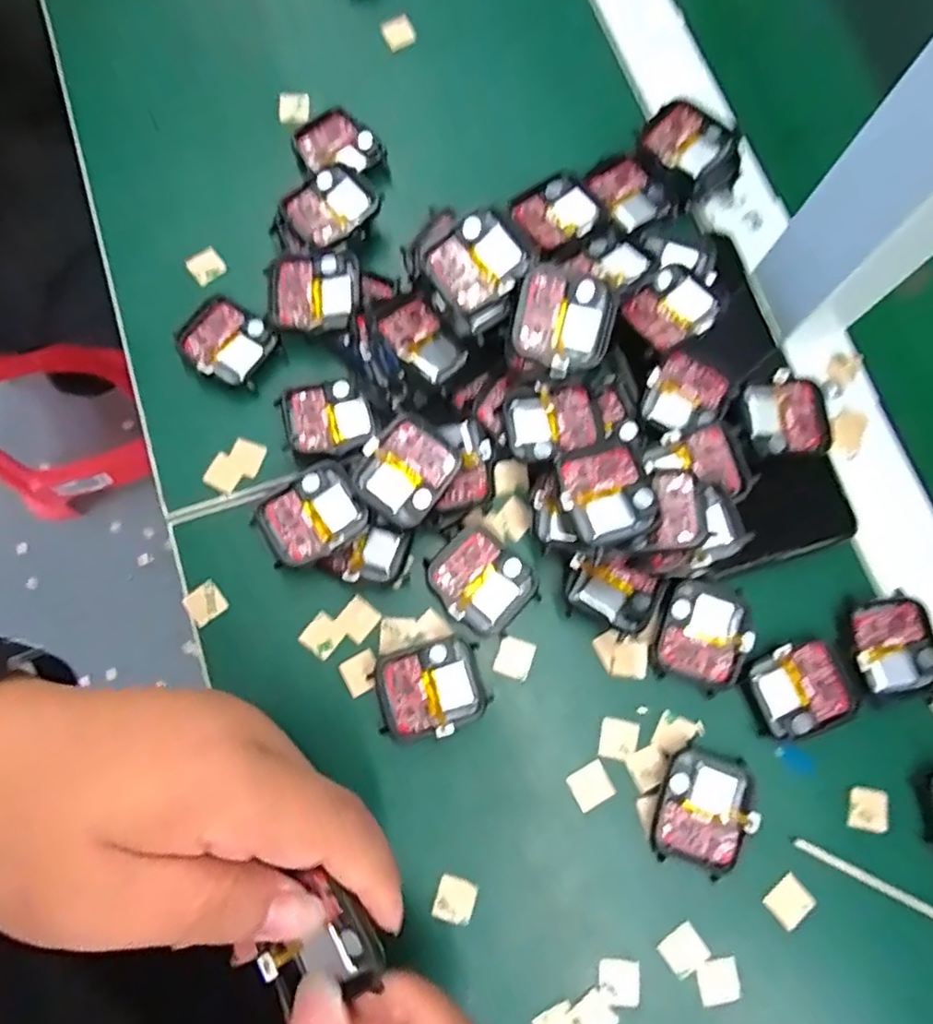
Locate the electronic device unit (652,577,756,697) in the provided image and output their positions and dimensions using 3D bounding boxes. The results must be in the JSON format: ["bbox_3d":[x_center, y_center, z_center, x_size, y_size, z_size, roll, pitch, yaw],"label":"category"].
[{"bbox_3d":[0.103,0.053,0.283,0.037,0.009,0.045,21,77,3],"label":"electronic device unit"}]

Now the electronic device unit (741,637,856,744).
[{"bbox_3d":[0.143,0.076,0.278,0.042,0.008,0.037,-18,78,-6],"label":"electronic device unit"}]

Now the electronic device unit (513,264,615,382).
[{"bbox_3d":[0.041,-0.079,0.275,0.042,0.008,0.040,9,106,-12],"label":"electronic device unit"}]

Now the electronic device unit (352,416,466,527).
[{"bbox_3d":[-0.026,-0.018,0.281,0.038,0.007,0.041,37,86,5],"label":"electronic device unit"}]

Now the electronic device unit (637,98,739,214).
[{"bbox_3d":[0.111,-0.180,0.322,0.041,0.014,0.046,-35,80,-9],"label":"electronic device unit"}]

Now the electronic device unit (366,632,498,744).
[{"bbox_3d":[-0.015,0.076,0.276,0.045,0.012,0.037,-17,78,-6],"label":"electronic device unit"}]

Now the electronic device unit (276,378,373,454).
[{"bbox_3d":[-0.065,-0.043,0.302,0.039,0.011,0.036,-18,78,-6],"label":"electronic device unit"}]

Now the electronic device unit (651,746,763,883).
[{"bbox_3d":[0.098,0.123,0.267,0.037,0.011,0.046,19,77,3],"label":"electronic device unit"}]

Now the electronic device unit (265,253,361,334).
[{"bbox_3d":[-0.072,-0.103,0.305,0.042,0.008,0.038,-3,77,-3],"label":"electronic device unit"}]

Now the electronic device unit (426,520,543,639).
[{"bbox_3d":[0.007,0.031,0.287,0.043,0.012,0.038,44,79,8],"label":"electronic device unit"}]

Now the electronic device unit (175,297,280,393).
[{"bbox_3d":[-0.114,-0.080,0.310,0.042,0.012,0.036,34,78,6],"label":"electronic device unit"}]

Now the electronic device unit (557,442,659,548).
[{"bbox_3d":[0.057,-0.007,0.267,0.035,0.013,0.040,-18,78,-6],"label":"electronic device unit"}]

